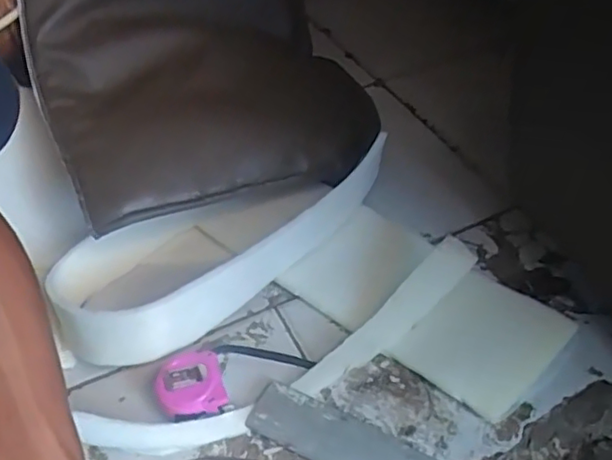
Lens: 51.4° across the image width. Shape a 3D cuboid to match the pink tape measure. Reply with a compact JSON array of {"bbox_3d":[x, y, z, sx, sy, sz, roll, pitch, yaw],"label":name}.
[{"bbox_3d":[-0.098,0.134,0.538,0.054,0.032,0.052,-3,44,3],"label":"pink tape measure"}]

